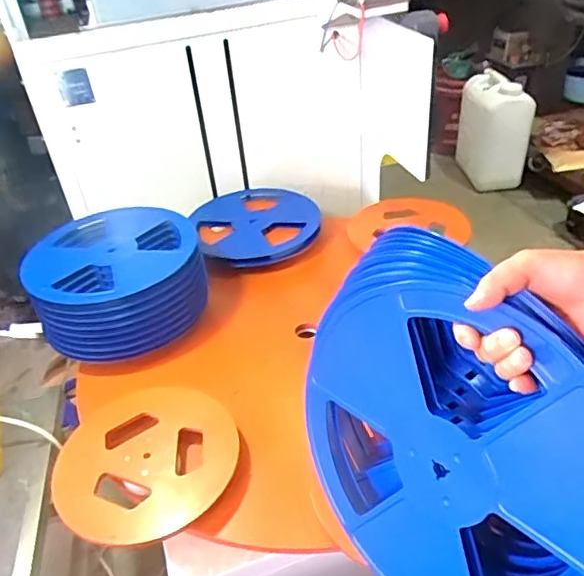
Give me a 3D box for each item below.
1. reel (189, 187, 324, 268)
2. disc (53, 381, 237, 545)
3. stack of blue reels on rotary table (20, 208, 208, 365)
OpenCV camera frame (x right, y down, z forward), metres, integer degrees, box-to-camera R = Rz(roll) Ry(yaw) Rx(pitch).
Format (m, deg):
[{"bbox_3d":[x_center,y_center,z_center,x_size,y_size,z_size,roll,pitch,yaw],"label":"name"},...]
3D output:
[{"bbox_3d":[-0.085,-0.163,1.354,0.291,0.051,0.301,-12,37,-9],"label":"reel"},{"bbox_3d":[-0.218,0.258,0.869,0.262,0.027,0.276,-5,32,-12],"label":"disc"},{"bbox_3d":[-0.331,-0.018,1.106,0.310,0.139,0.306,-13,37,-11],"label":"stack of blue reels on rotary table"}]

